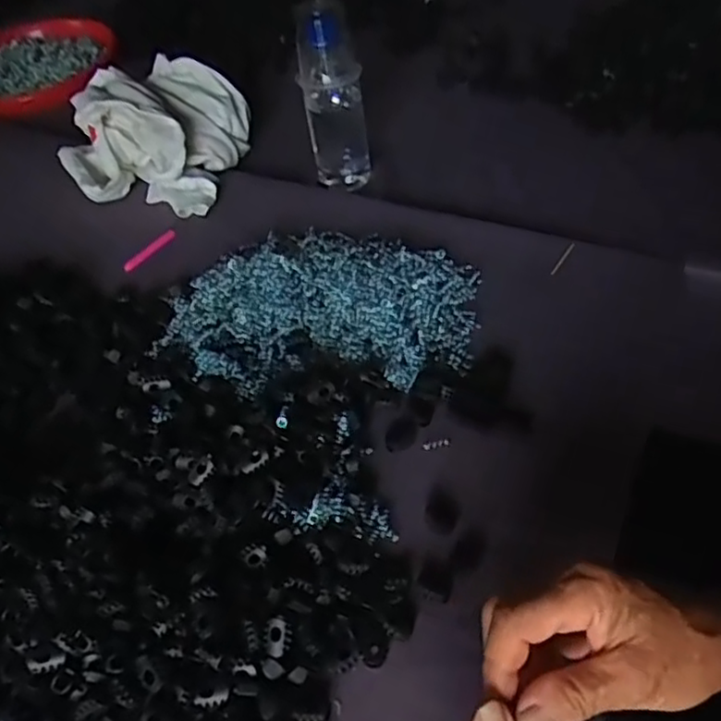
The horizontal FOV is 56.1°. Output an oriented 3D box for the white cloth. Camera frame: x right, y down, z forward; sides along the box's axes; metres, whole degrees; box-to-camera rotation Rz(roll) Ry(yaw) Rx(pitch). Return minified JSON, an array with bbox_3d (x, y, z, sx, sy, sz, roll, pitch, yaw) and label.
[{"bbox_3d":[-0.231,-0.254,0.740,0.183,0.094,0.183,8,51,14],"label":"white cloth"}]

